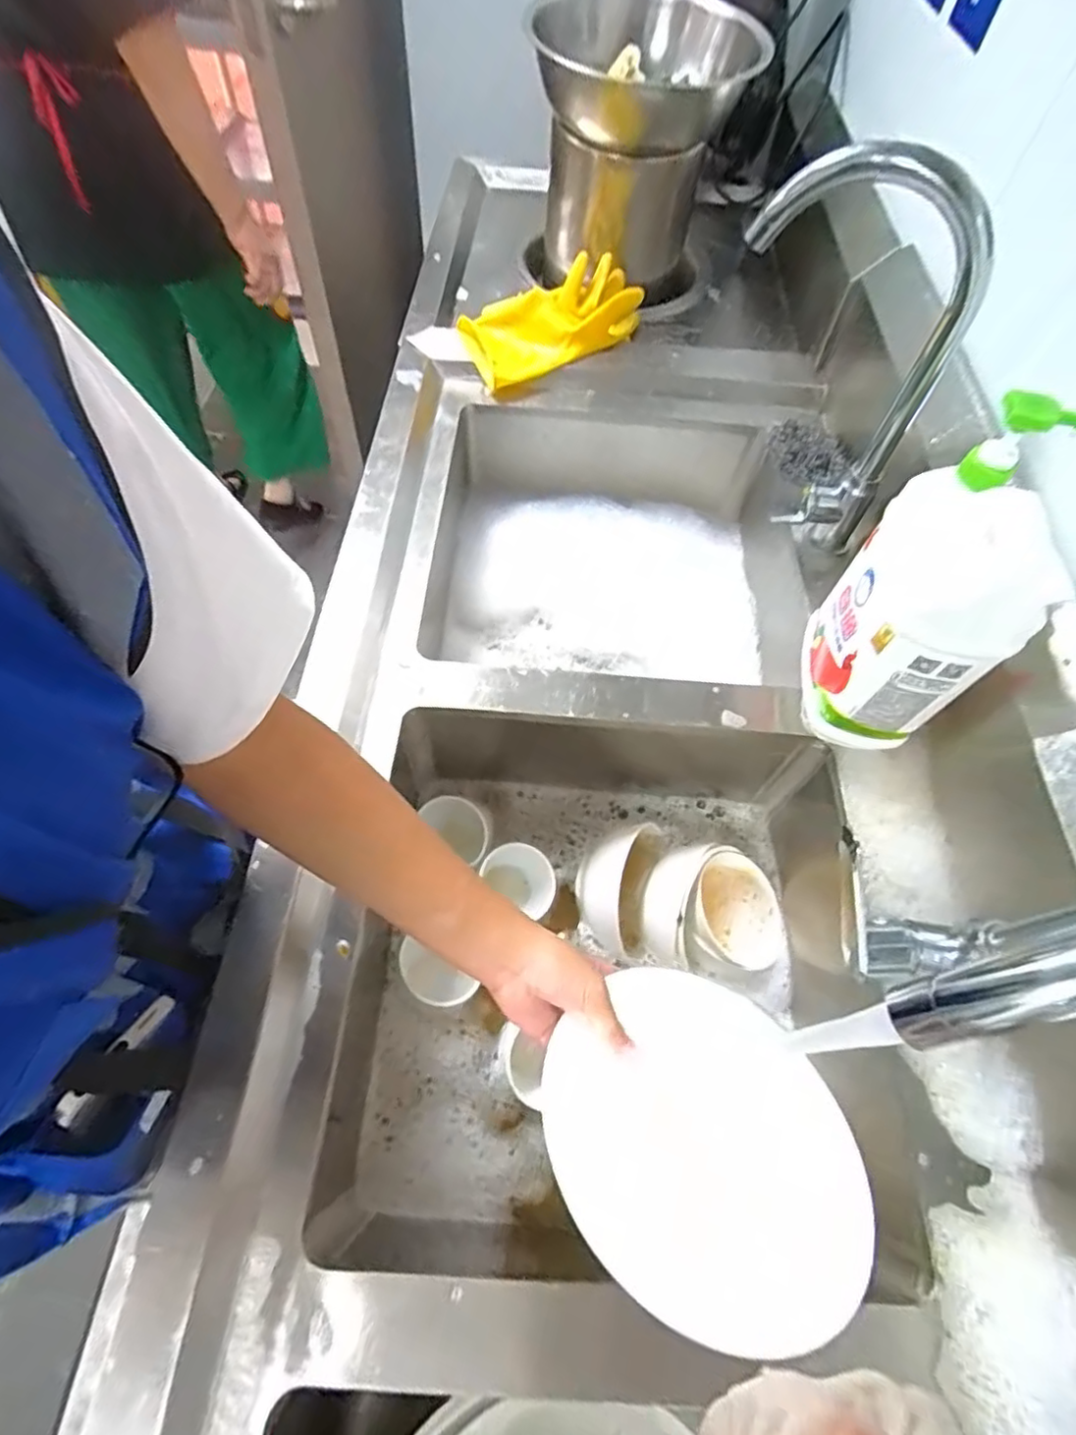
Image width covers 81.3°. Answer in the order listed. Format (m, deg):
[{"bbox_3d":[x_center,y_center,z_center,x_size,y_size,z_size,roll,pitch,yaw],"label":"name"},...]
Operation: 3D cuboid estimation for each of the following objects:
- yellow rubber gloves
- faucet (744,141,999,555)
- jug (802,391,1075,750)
[{"bbox_3d":[0.020,-0.518,0.809,0.232,0.076,0.126,-23,64,-16],"label":"yellow rubber gloves"},{"bbox_3d":[0.257,-0.307,0.561,0.111,0.329,0.172,-35,67,-21],"label":"faucet"},{"bbox_3d":[0.283,-0.085,0.474,0.076,0.257,0.127,10,60,3],"label":"jug"}]

